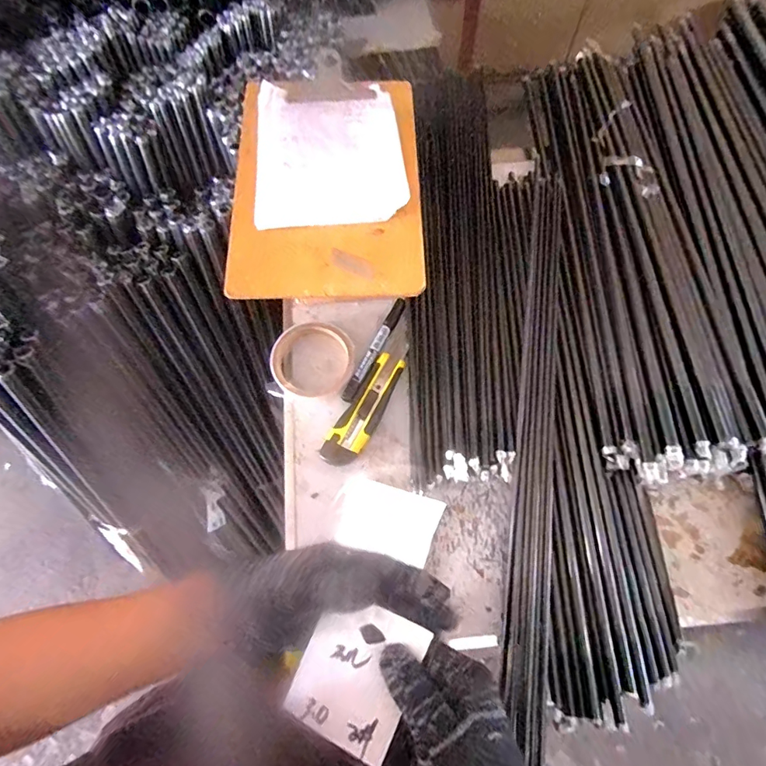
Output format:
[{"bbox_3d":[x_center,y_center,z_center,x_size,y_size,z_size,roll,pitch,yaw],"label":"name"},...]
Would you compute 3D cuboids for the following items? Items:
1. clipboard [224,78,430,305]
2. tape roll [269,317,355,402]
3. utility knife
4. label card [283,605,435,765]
[{"bbox_3d":[-0.058,-0.214,0.499,0.189,0.014,0.275,-1,69,0],"label":"clipboard"},{"bbox_3d":[-0.080,-0.026,0.537,0.093,0.021,0.094,0,69,1],"label":"tape roll"},{"bbox_3d":[-0.013,0.022,0.521,0.039,0.015,0.154,30,72,12],"label":"utility knife"},{"bbox_3d":[-0.019,0.201,0.325,0.074,0.005,0.092,22,84,16],"label":"label card"}]

